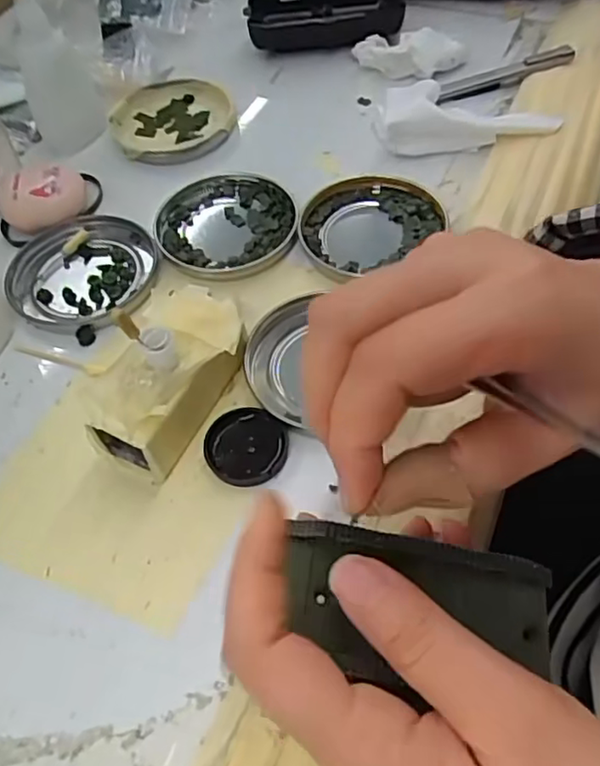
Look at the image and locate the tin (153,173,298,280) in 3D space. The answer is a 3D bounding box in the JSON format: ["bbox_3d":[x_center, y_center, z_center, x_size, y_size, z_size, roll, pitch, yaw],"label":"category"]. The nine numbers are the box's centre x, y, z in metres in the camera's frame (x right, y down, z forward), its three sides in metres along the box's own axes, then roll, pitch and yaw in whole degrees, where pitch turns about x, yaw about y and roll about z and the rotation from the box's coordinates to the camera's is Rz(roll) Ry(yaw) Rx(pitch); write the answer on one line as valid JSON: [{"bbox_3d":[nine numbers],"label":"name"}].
[{"bbox_3d":[-0.043,-0.090,0.358,0.077,0.007,0.080,-2,56,3],"label":"tin"}]

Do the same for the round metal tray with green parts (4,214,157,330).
[{"bbox_3d":[-0.118,-0.063,0.345,0.074,0.008,0.073,-2,56,3],"label":"round metal tray with green parts"}]

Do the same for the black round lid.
[{"bbox_3d":[-0.023,0.028,0.277,0.035,0.006,0.035,-2,56,3],"label":"black round lid"}]

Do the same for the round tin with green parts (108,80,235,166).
[{"bbox_3d":[-0.084,-0.174,0.421,0.078,0.012,0.076,-2,56,3],"label":"round tin with green parts"}]

